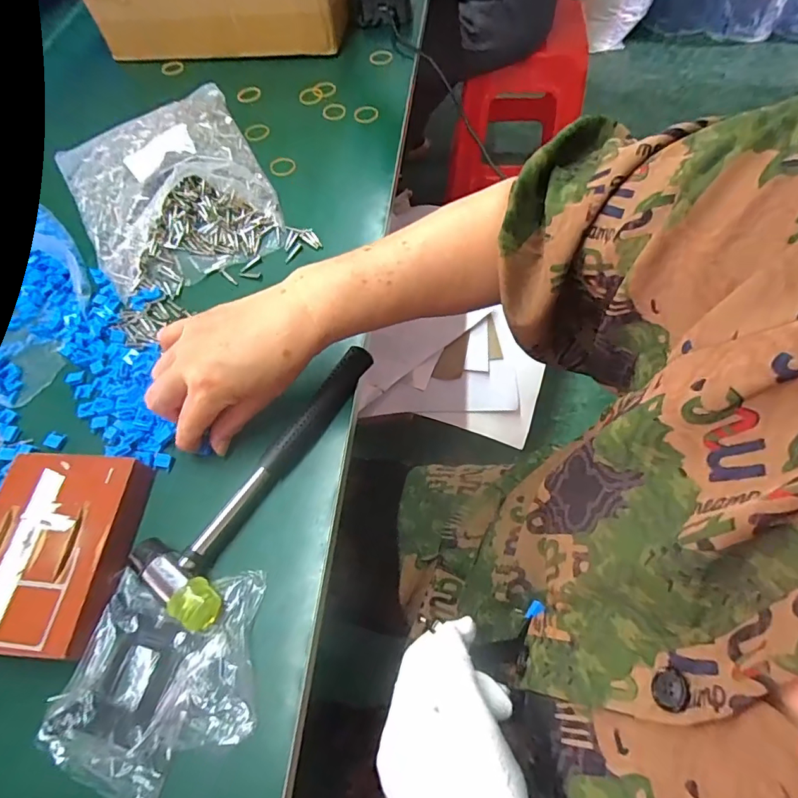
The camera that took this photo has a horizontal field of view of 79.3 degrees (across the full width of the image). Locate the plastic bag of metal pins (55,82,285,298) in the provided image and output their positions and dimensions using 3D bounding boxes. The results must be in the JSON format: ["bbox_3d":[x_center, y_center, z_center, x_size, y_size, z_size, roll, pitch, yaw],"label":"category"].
[{"bbox_3d":[-0.265,-0.255,0.543,0.211,0.049,0.299,-28,63,-12],"label":"plastic bag of metal pins"}]

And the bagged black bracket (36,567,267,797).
[{"bbox_3d":[-0.162,0.185,0.320,0.130,0.010,0.127,-1,61,2],"label":"bagged black bracket"}]

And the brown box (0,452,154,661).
[{"bbox_3d":[-0.259,0.109,0.354,0.106,0.024,0.135,3,61,4],"label":"brown box"}]

